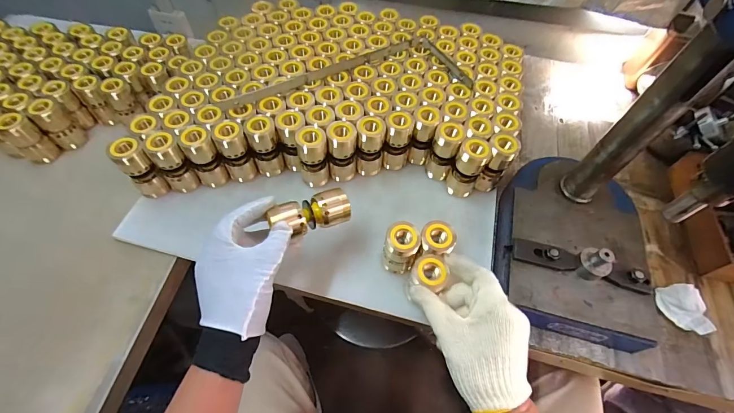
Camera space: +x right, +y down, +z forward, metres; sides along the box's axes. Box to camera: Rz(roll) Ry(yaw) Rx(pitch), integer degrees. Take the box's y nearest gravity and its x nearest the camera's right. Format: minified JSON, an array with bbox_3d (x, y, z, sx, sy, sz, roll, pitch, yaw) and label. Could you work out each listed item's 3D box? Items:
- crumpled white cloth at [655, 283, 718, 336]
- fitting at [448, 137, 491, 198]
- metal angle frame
[{"bbox_3d":[0.402,0.130,0.437,0.039,0.031,0.061,-6,58,-5],"label":"crumpled white cloth"},{"bbox_3d":[0.144,-0.054,0.494,0.041,0.099,0.042,25,60,14],"label":"fitting"},{"bbox_3d":[-0.035,-0.204,0.520,0.360,0.010,0.115,-8,58,-6],"label":"metal angle frame"}]

